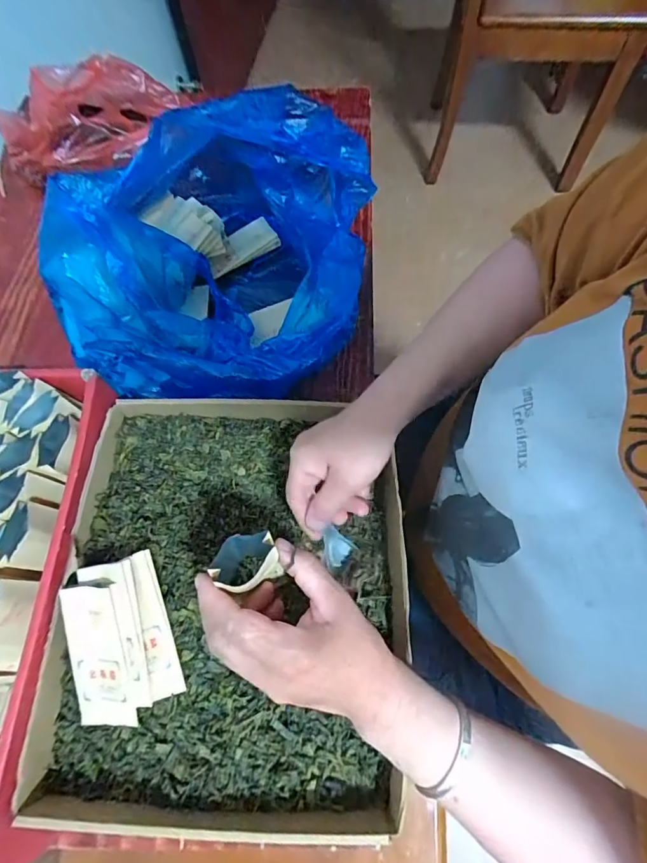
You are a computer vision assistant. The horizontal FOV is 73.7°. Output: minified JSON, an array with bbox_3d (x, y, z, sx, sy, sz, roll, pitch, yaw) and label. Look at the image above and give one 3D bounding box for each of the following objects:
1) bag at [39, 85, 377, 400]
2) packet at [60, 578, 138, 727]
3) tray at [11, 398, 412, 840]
[{"bbox_3d":[-0.126,-0.205,0.495,0.340,0.134,0.354,5,70,4],"label":"bag"},{"bbox_3d":[-0.174,0.173,0.336,0.050,0.007,0.110,-8,91,14],"label":"packet"},{"bbox_3d":[-0.075,0.129,0.374,0.284,0.062,0.321,0,69,2],"label":"tray"}]

